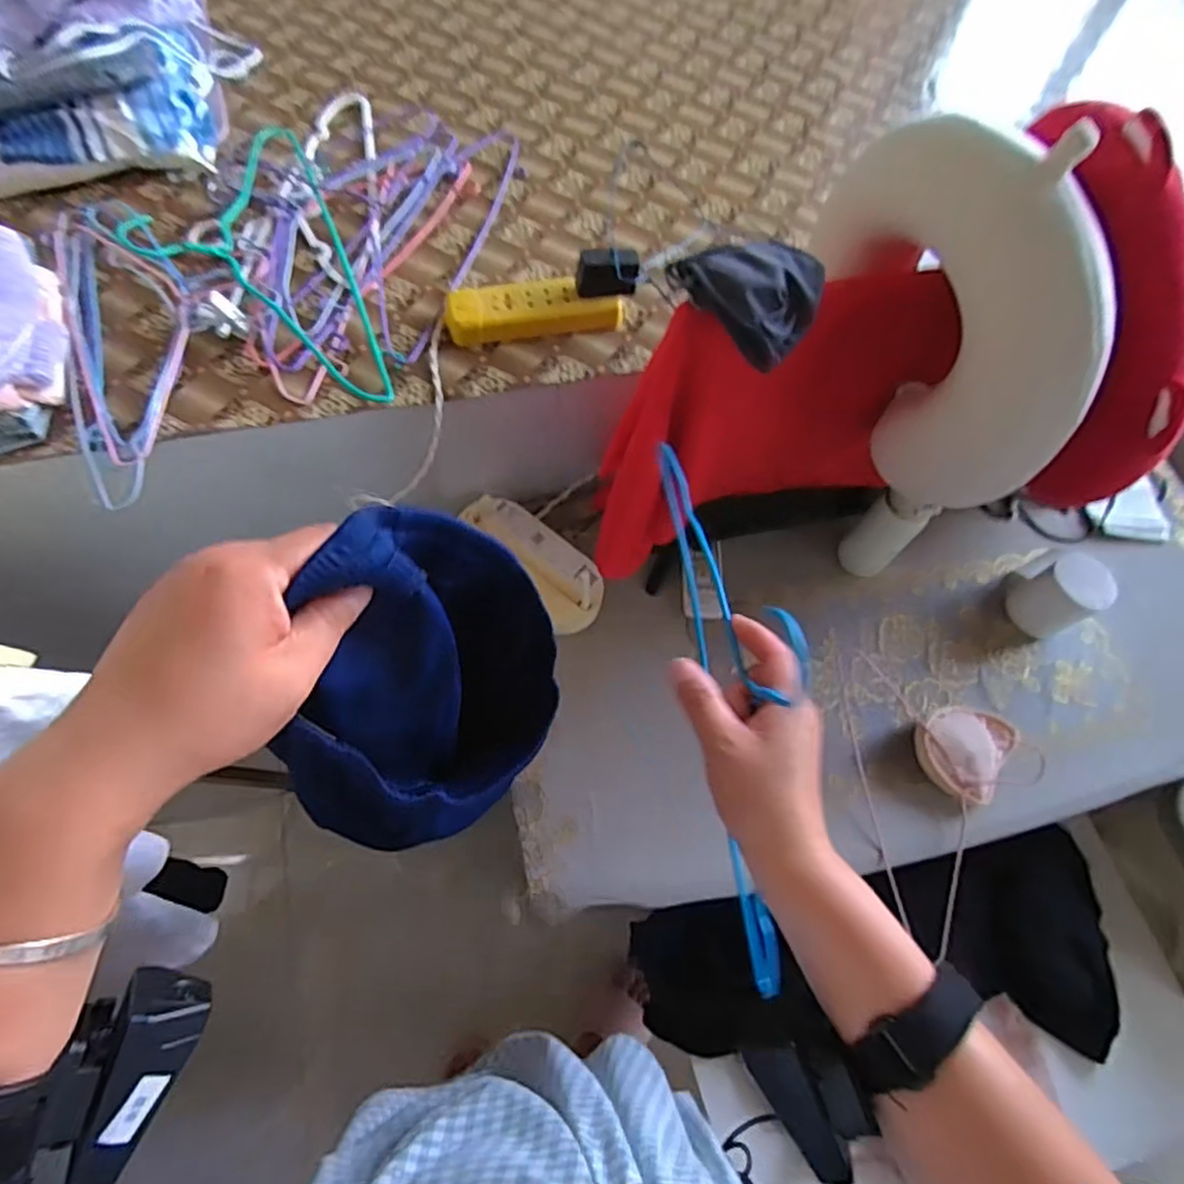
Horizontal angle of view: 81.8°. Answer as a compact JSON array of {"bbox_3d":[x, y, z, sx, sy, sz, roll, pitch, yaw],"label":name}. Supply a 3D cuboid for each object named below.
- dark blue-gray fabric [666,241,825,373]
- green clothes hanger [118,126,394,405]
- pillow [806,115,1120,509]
[{"bbox_3d":[0.127,-0.239,0.529,0.089,0.034,0.111,-39,72,-19],"label":"dark blue-gray fabric"},{"bbox_3d":[-0.394,-0.366,0.770,0.225,0.068,0.423,-20,67,-12],"label":"green clothes hanger"},{"bbox_3d":[0.296,-0.236,0.593,0.073,0.268,0.296,-20,67,-13],"label":"pillow"}]

